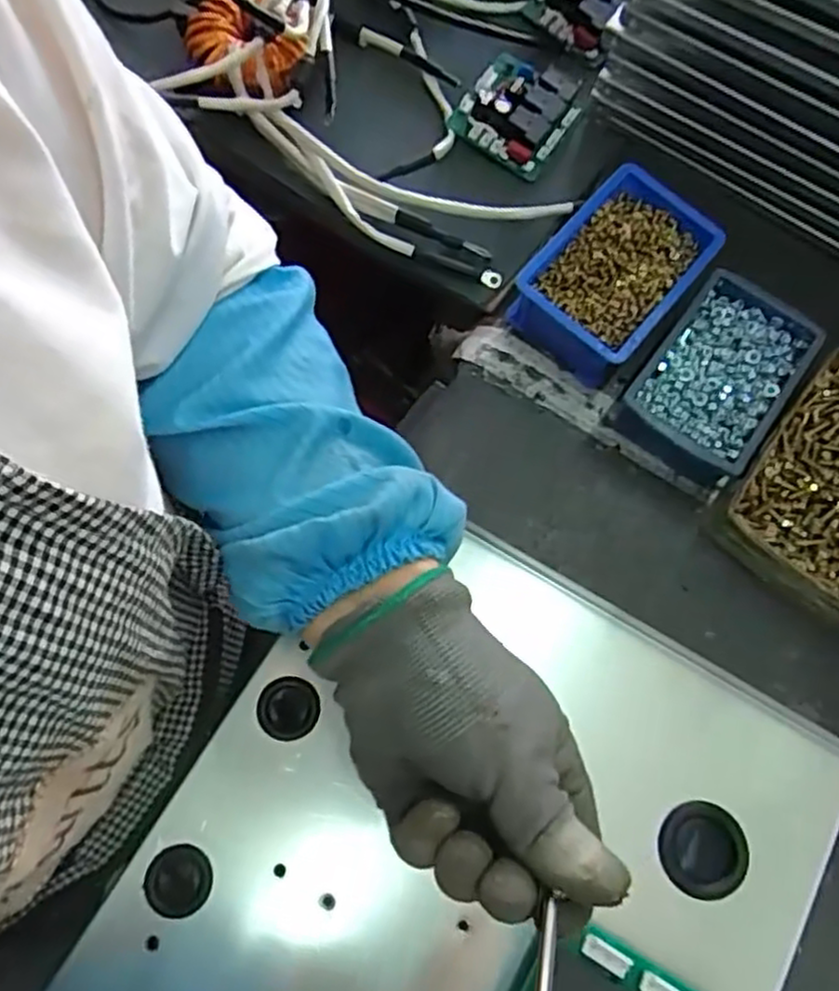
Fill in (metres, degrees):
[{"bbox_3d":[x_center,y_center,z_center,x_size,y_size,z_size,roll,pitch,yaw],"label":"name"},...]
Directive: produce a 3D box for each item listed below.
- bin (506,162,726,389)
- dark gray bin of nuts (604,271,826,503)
[{"bbox_3d":[0.146,-0.164,0.540,0.097,0.060,0.146,38,74,11],"label":"bin"},{"bbox_3d":[0.215,-0.083,0.526,0.096,0.047,0.143,37,74,11],"label":"dark gray bin of nuts"}]

